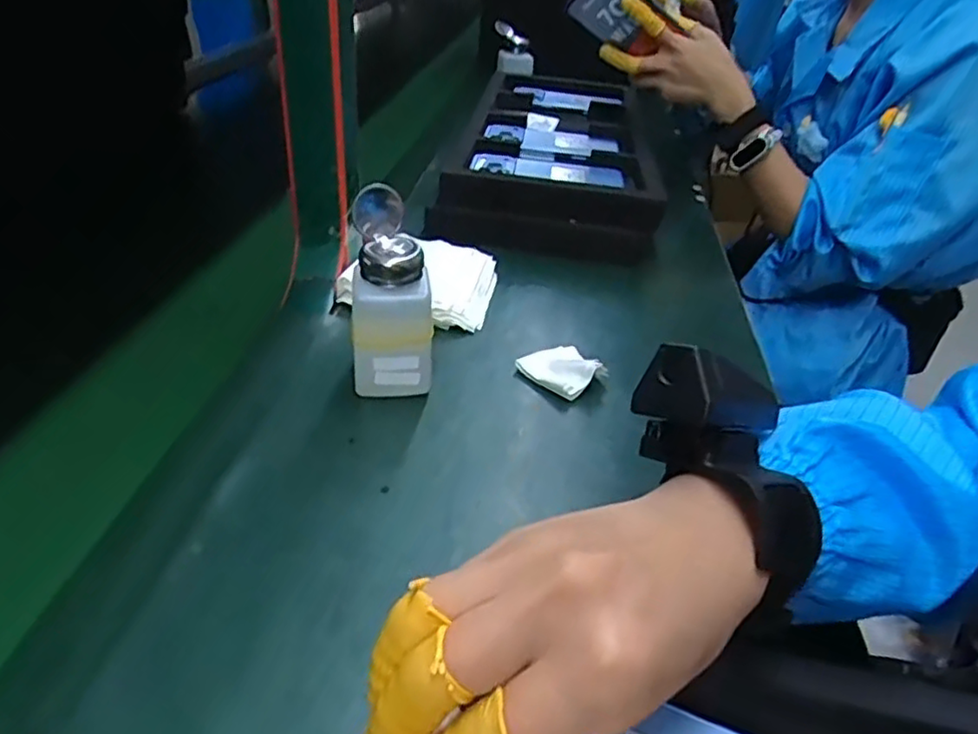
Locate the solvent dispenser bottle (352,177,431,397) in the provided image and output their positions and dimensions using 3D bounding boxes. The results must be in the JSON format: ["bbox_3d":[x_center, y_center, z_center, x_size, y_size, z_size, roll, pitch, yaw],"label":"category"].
[{"bbox_3d":[-0.061,-0.044,0.437,0.054,0.134,0.051,1,37,-6],"label":"solvent dispenser bottle"}]

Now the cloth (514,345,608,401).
[{"bbox_3d":[0.053,0.001,0.491,0.043,0.027,0.054,-22,44,-32],"label":"cloth"}]

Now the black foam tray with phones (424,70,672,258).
[{"bbox_3d":[0.091,-0.275,0.844,0.222,0.074,0.475,10,37,6],"label":"black foam tray with phones"}]

